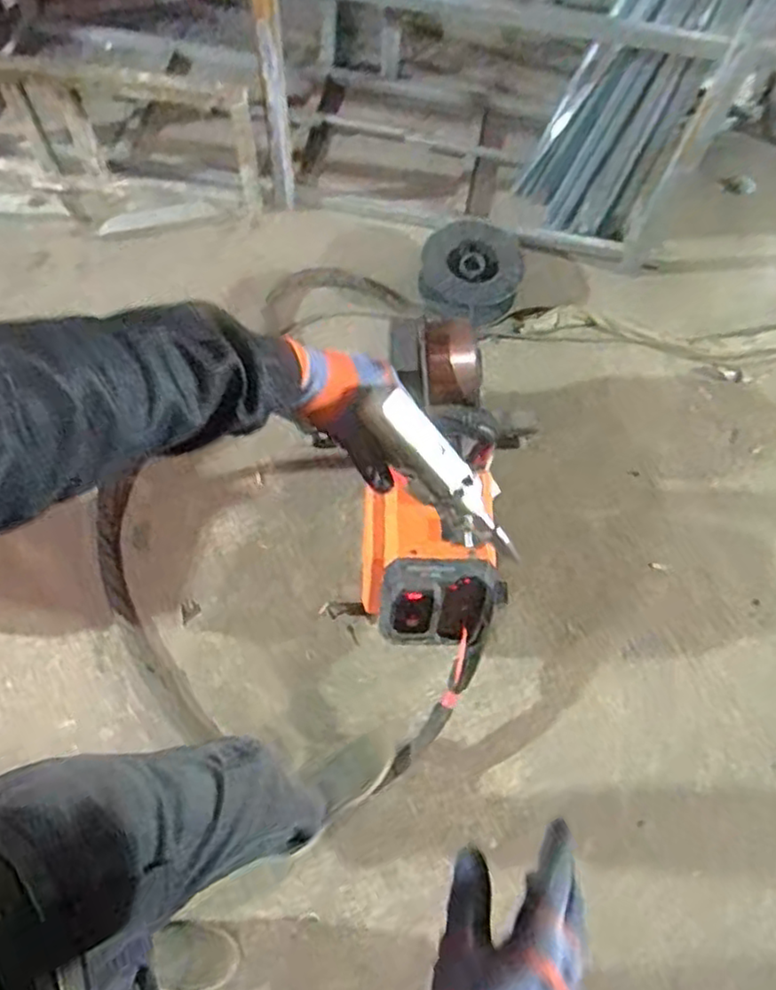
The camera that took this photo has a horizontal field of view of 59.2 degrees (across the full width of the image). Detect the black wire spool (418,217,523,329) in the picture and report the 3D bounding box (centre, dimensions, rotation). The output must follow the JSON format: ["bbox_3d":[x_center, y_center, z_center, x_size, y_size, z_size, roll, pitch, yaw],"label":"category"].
[{"bbox_3d":[0.205,-0.551,1.715,0.237,0.124,0.287,9,68,1],"label":"black wire spool"}]

